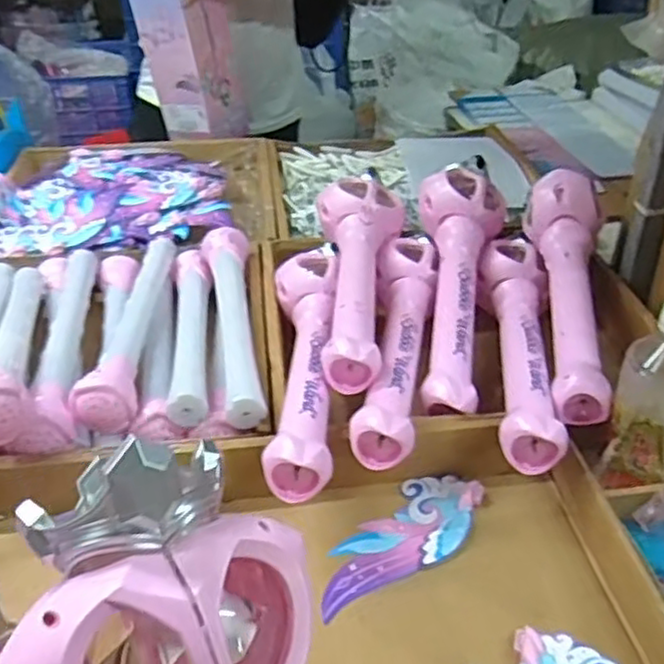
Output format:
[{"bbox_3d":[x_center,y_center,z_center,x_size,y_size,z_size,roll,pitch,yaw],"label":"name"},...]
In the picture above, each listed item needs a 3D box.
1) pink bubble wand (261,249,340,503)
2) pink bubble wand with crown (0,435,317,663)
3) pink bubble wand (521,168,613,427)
[{"bbox_3d":[-0.023,0.010,0.647,0.066,0.048,0.349,-1,36,-1],"label":"pink bubble wand"},{"bbox_3d":[-0.022,0.181,0.224,0.091,0.293,0.040,-18,-2,-23],"label":"pink bubble wand with crown"},{"bbox_3d":[0.228,-0.045,0.689,0.071,0.102,0.321,7,36,10],"label":"pink bubble wand"}]

